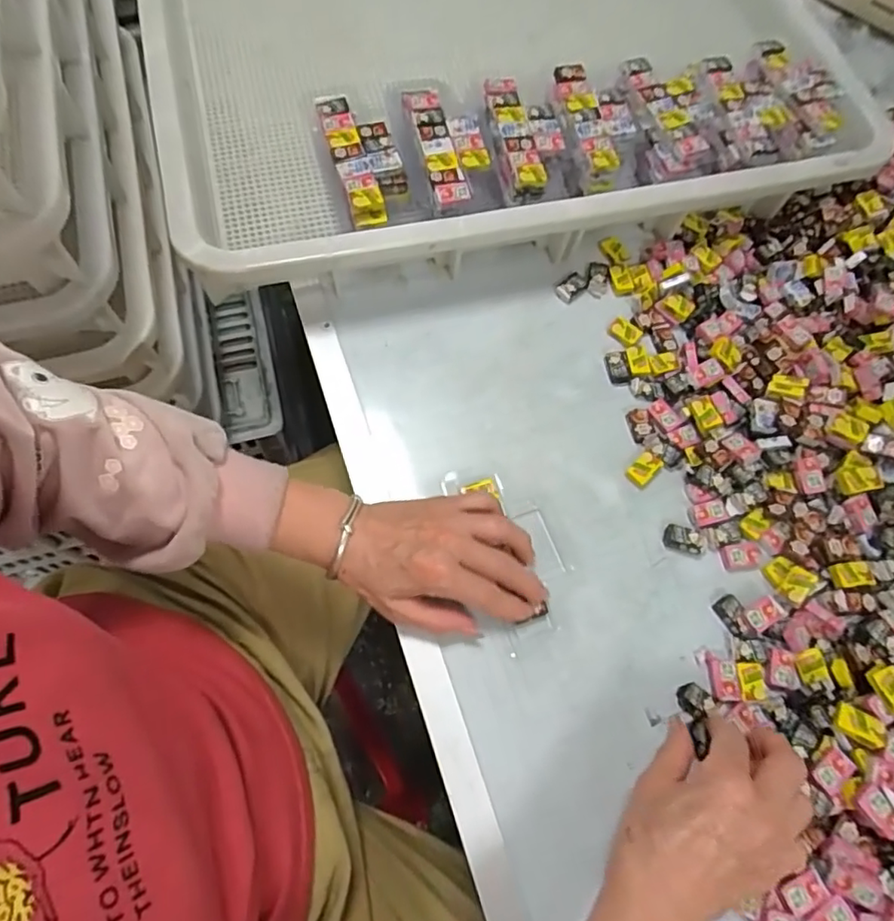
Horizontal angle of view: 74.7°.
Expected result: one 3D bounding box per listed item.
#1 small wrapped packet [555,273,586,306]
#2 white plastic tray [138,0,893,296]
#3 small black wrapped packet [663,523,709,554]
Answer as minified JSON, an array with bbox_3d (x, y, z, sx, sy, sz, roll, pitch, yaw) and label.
[{"bbox_3d":[0.111,-0.154,0.518,0.032,0.005,0.020,-41,75,-17],"label":"small wrapped packet"},{"bbox_3d":[0.066,-0.408,0.582,0.666,0.078,0.486,-14,69,-8],"label":"white plastic tray"},{"bbox_3d":[0.178,0.059,0.436,0.031,0.008,0.018,16,68,4],"label":"small black wrapped packet"}]

